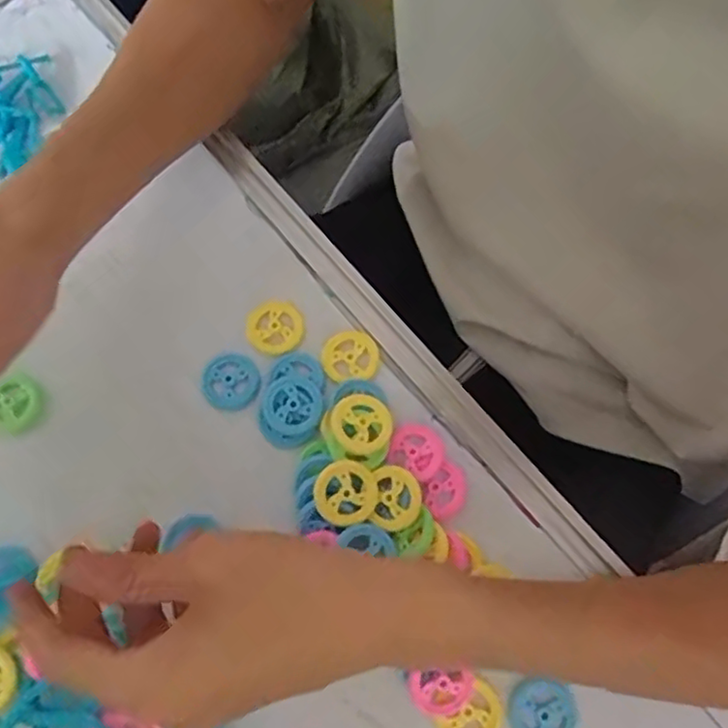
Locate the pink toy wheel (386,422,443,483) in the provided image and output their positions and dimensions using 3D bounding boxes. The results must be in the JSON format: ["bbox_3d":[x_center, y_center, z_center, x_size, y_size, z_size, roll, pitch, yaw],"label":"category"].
[{"bbox_3d":[0.026,0.042,0.323,0.027,0.004,0.026,0,74,-1],"label":"pink toy wheel"}]

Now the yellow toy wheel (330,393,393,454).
[{"bbox_3d":[-0.001,0.028,0.314,0.029,0.006,0.029,4,63,-7],"label":"yellow toy wheel"}]

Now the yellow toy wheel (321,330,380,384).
[{"bbox_3d":[-0.007,-0.004,0.340,0.030,0.011,0.030,0,74,-1],"label":"yellow toy wheel"}]

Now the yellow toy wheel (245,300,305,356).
[{"bbox_3d":[-0.048,-0.020,0.344,0.029,0.004,0.030,0,74,-1],"label":"yellow toy wheel"}]

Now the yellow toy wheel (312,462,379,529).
[{"bbox_3d":[-0.008,0.060,0.304,0.030,0.004,0.029,3,79,-16],"label":"yellow toy wheel"}]

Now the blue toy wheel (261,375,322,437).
[{"bbox_3d":[-0.036,0.021,0.328,0.029,0.010,0.030,0,74,-1],"label":"blue toy wheel"}]

